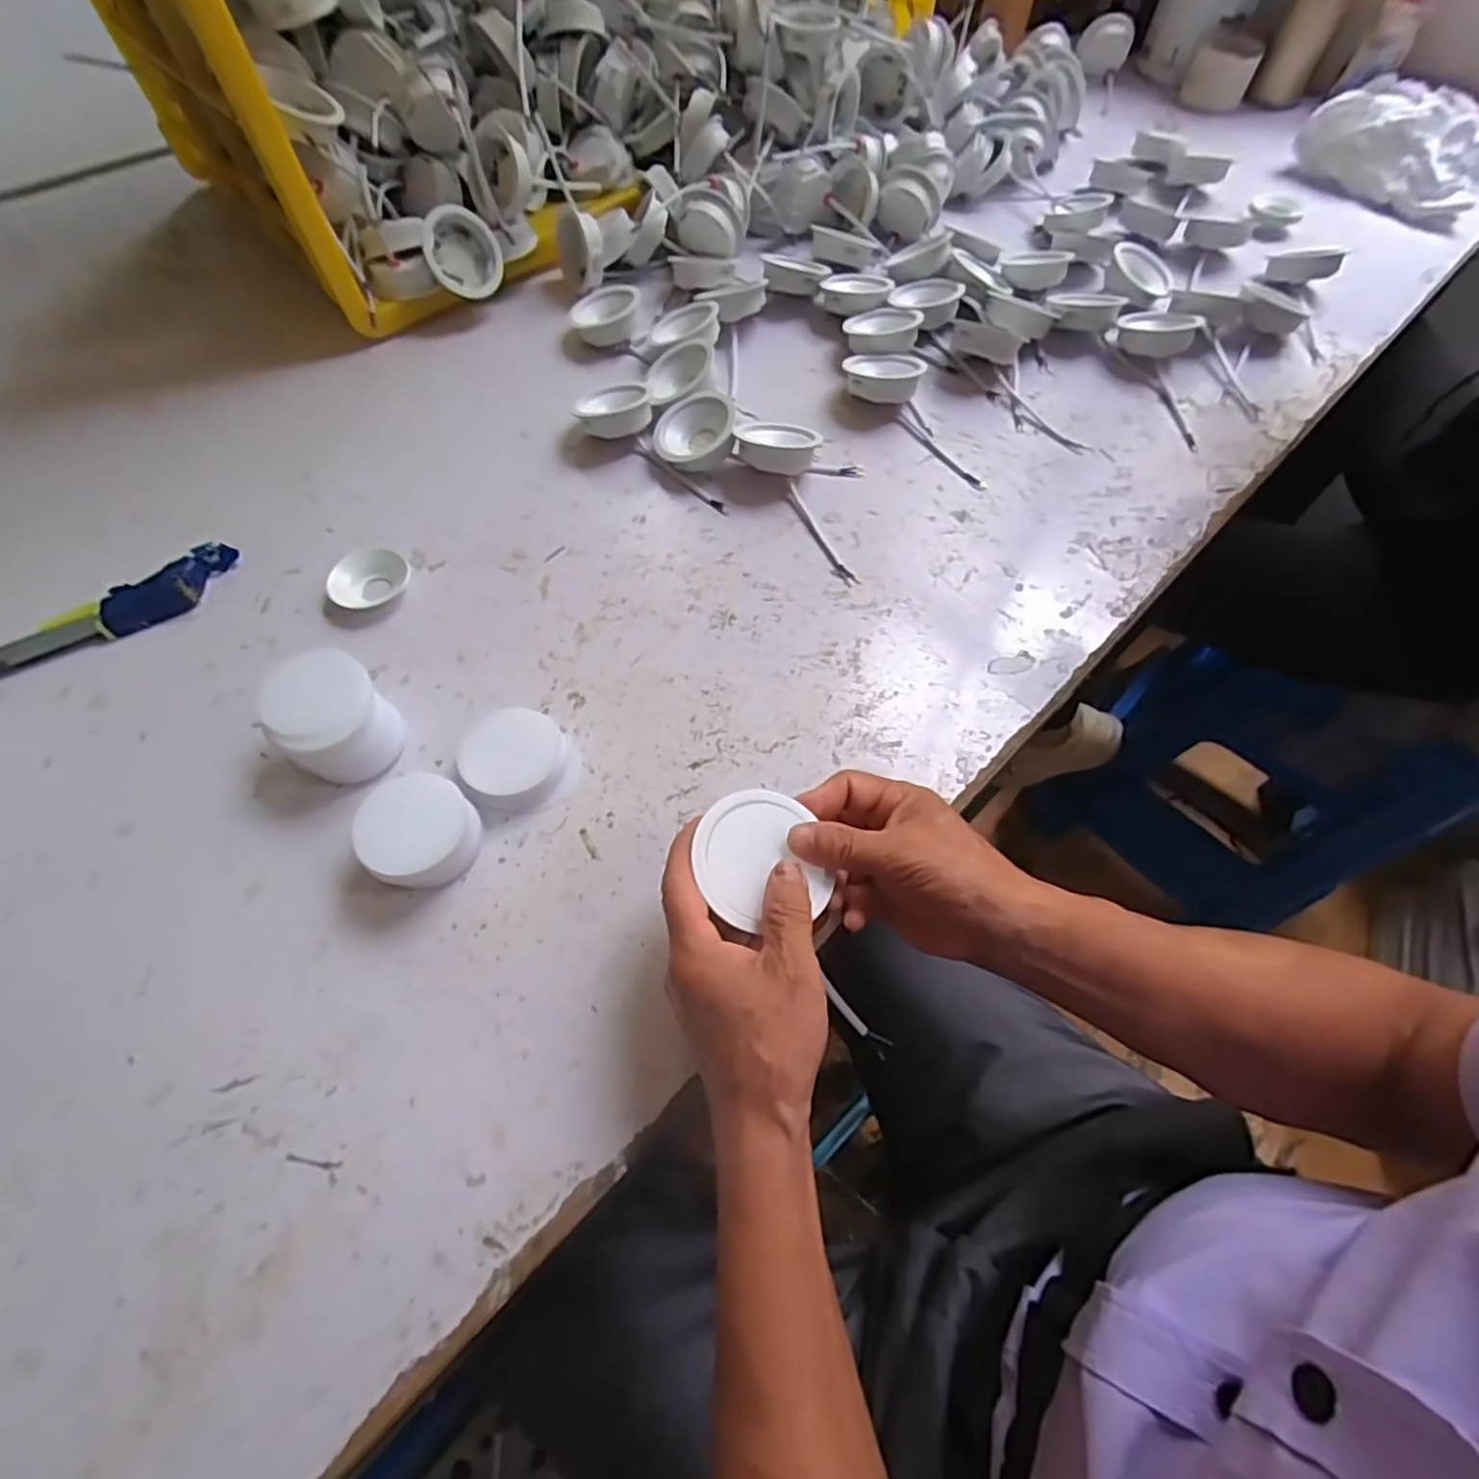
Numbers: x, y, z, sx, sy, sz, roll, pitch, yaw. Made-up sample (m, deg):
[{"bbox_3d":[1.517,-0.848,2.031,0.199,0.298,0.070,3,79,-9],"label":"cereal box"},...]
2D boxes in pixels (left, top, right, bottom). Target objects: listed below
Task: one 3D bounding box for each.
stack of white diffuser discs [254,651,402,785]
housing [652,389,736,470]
[{"bbox_3d":[-0.246,-0.012,0.411,0.062,0.056,0.073,-35,67,-19],"label":"stack of white diffuser discs"},{"bbox_3d":[-0.036,-0.255,0.561,0.066,0.026,0.066,6,75,18],"label":"housing"}]

